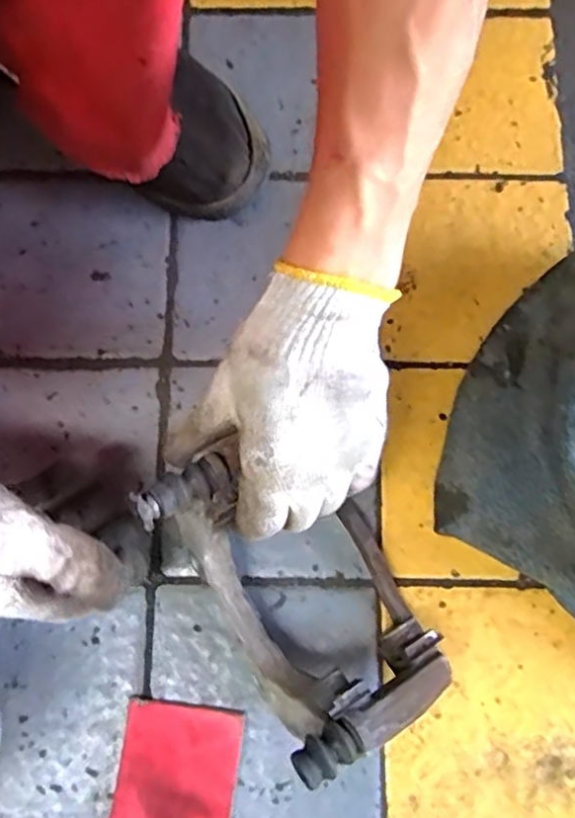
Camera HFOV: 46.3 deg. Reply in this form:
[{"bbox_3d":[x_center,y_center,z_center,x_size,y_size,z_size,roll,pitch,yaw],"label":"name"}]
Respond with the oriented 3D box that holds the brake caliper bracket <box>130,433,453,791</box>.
[{"bbox_3d":[0.011,0.106,0.405,0.110,0.089,0.184,-33,79,-9],"label":"brake caliper bracket"}]

